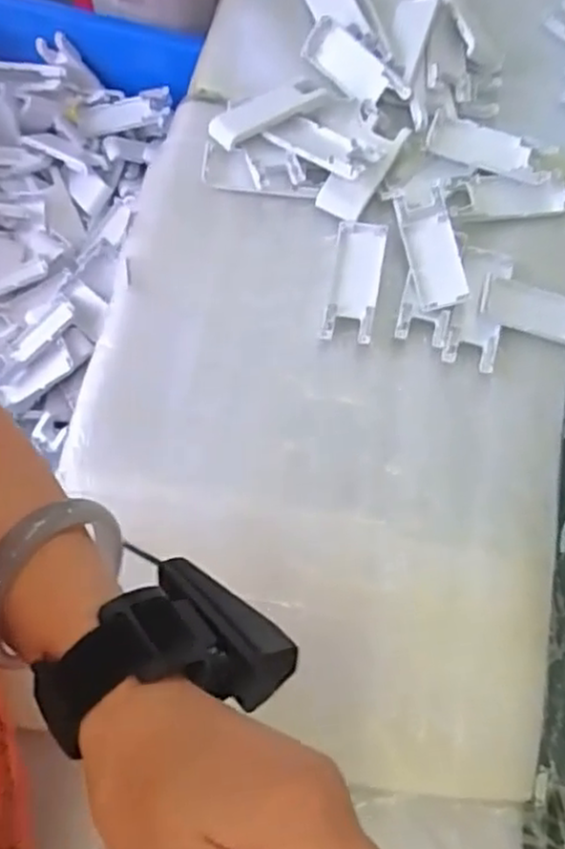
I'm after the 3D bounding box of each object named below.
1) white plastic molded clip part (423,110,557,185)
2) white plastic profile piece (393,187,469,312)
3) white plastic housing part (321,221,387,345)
[{"bbox_3d":[0.178,-0.238,0.615,0.107,0.010,0.044,23,71,6],"label":"white plastic molded clip part"},{"bbox_3d":[0.120,-0.139,0.572,0.041,0.015,0.099,-8,71,-5],"label":"white plastic profile piece"},{"bbox_3d":[0.058,-0.116,0.567,0.039,0.006,0.108,10,70,2],"label":"white plastic housing part"}]

